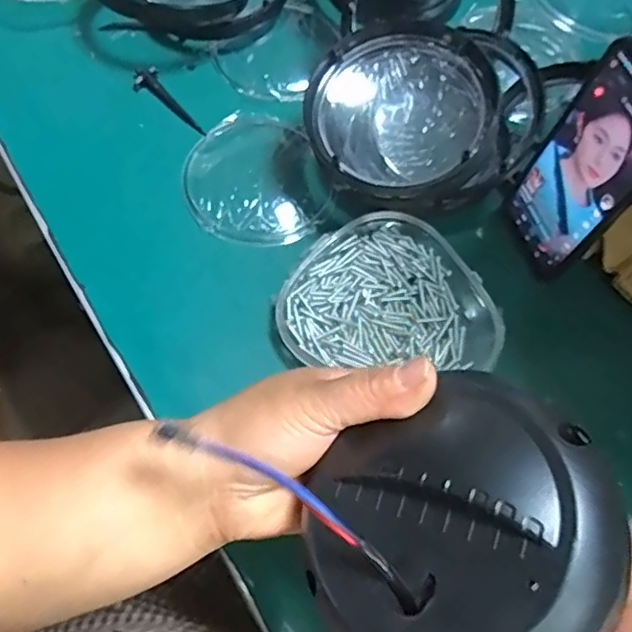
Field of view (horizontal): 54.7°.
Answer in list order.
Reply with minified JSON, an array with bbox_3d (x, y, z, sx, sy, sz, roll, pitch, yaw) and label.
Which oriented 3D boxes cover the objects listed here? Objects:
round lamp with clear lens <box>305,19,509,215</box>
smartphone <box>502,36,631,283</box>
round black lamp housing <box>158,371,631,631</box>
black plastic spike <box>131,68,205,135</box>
[{"bbox_3d":[0.066,-0.144,0.464,0.143,0.078,0.132,-15,65,-11],"label":"round lamp with clear lens"},{"bbox_3d":[0.179,-0.093,0.414,0.008,0.173,0.078,-12,66,-18],"label":"smartphone"},{"bbox_3d":[0.060,0.082,0.241,0.120,0.056,0.106,-27,68,-16],"label":"round black lamp housing"},{"bbox_3d":[-0.127,-0.188,0.538,0.076,0.018,0.021,42,67,-7],"label":"black plastic spike"}]

